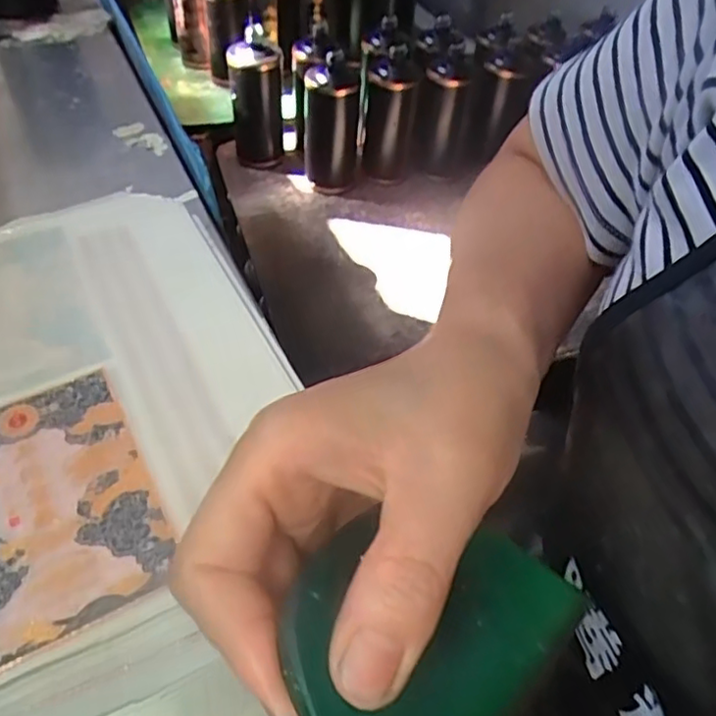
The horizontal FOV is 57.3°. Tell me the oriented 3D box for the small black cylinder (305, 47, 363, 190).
[{"bbox_3d":[-0.038,-0.362,1.033,0.080,0.212,0.085,5,45,0],"label":"small black cylinder"}]

